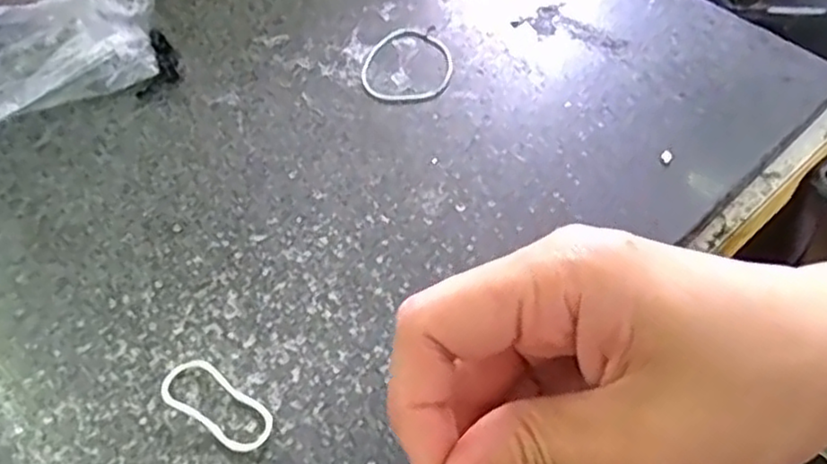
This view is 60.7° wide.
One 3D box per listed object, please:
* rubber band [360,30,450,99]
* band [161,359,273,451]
[{"bbox_3d":[-0.002,-0.093,0.387,0.048,0.004,0.057,11,55,11],"label":"rubber band"},{"bbox_3d":[-0.078,0.068,0.278,0.050,0.006,0.022,31,61,23],"label":"band"}]

